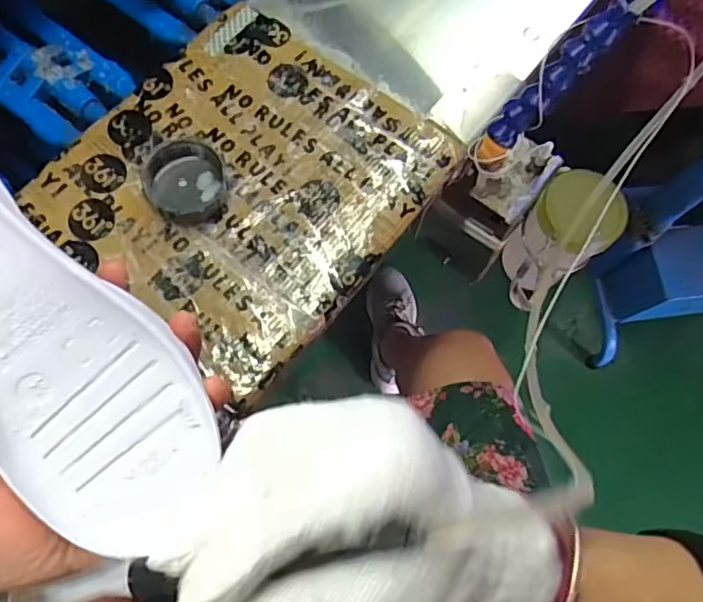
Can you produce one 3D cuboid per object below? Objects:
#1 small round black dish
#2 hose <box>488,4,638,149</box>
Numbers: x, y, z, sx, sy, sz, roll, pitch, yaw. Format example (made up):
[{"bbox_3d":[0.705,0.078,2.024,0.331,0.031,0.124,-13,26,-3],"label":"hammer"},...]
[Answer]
[{"bbox_3d":[-0.126,-0.090,0.444,0.060,0.024,0.061,0,71,0],"label":"small round black dish"},{"bbox_3d":[0.145,-0.158,0.419,0.016,0.124,0.026,-10,69,-37],"label":"hose"}]

